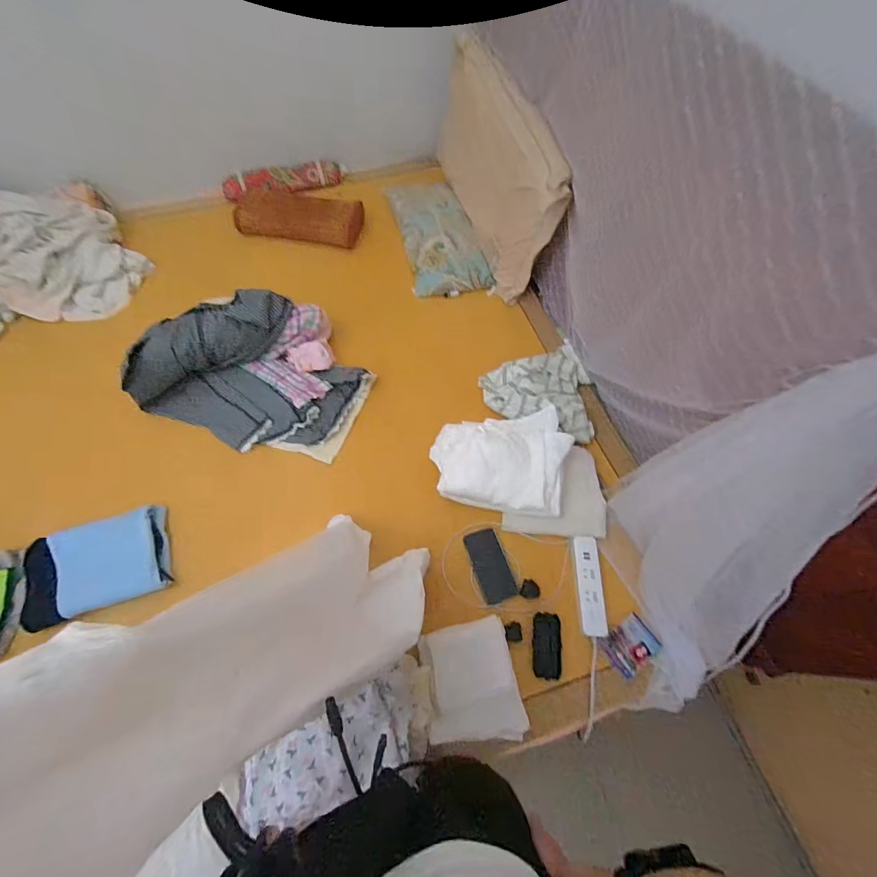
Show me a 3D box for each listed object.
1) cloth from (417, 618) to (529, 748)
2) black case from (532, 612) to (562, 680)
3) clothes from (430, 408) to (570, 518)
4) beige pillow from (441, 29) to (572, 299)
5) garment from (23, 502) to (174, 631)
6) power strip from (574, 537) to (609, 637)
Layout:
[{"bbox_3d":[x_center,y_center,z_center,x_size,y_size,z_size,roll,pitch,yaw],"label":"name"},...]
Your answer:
[{"bbox_3d":[0.059,0.442,0.703,0.163,0.018,0.186,-10,63,-6],"label":"cloth"},{"bbox_3d":[0.206,0.390,0.729,0.052,0.015,0.108,7,62,3],"label":"black case"},{"bbox_3d":[0.136,0.041,0.874,0.302,0.070,0.234,10,63,5],"label":"clothes"},{"bbox_3d":[0.166,-0.746,1.105,0.130,0.338,0.599,-16,64,-9],"label":"beige pillow"},{"bbox_3d":[-0.721,0.264,0.808,0.272,0.038,0.199,-21,65,-11],"label":"garment"},{"bbox_3d":[0.303,0.291,0.772,0.044,0.022,0.186,3,62,1],"label":"power strip"}]

